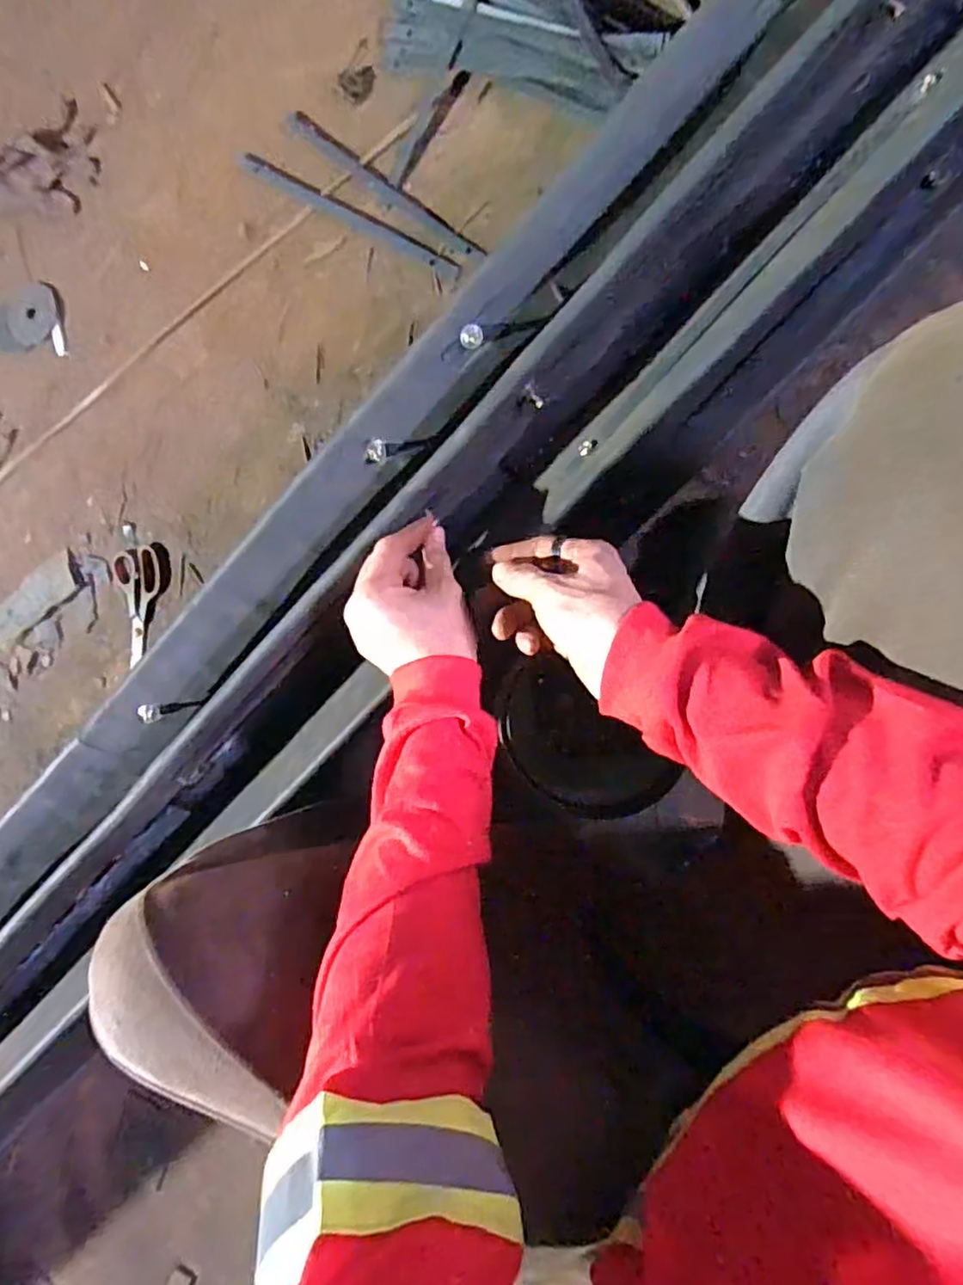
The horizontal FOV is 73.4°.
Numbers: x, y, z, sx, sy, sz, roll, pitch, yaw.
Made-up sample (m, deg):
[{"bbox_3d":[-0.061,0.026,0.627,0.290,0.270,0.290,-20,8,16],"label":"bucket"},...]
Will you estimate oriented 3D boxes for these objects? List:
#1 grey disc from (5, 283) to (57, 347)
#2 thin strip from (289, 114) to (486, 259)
[{"bbox_3d":[-0.625,-0.455,0.896,0.080,0.005,0.076,0,92,13],"label":"grey disc"},{"bbox_3d":[-0.119,-0.541,0.765,0.302,0.011,0.020,41,100,9],"label":"thin strip"}]

